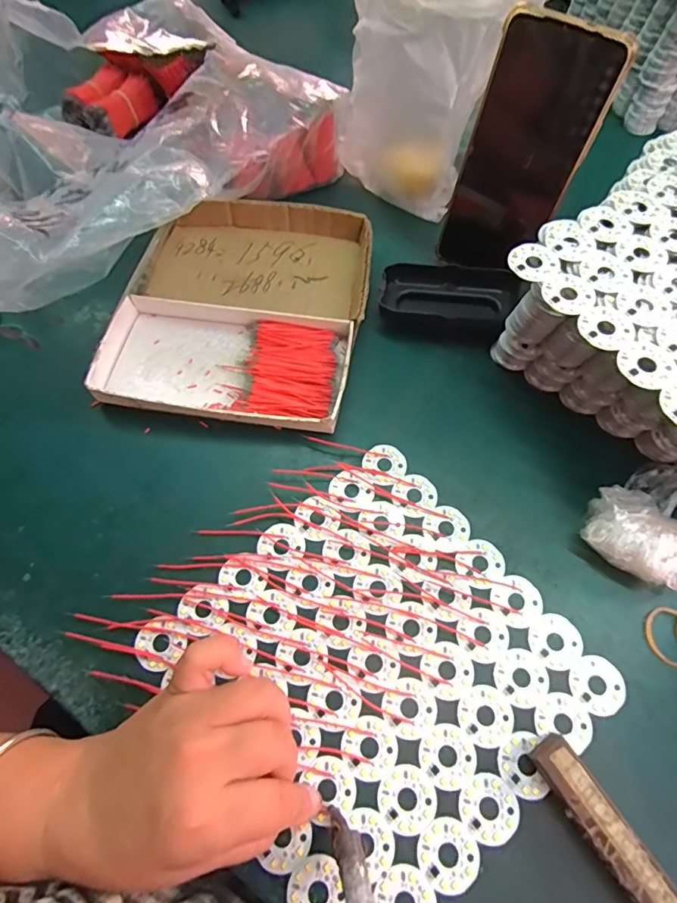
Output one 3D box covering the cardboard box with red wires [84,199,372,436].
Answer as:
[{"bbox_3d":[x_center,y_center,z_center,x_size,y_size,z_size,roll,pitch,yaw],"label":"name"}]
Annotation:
[{"bbox_3d":[-0.077,-0.122,0.394,0.194,0.026,0.213,8,65,5],"label":"cardboard box with red wires"}]

